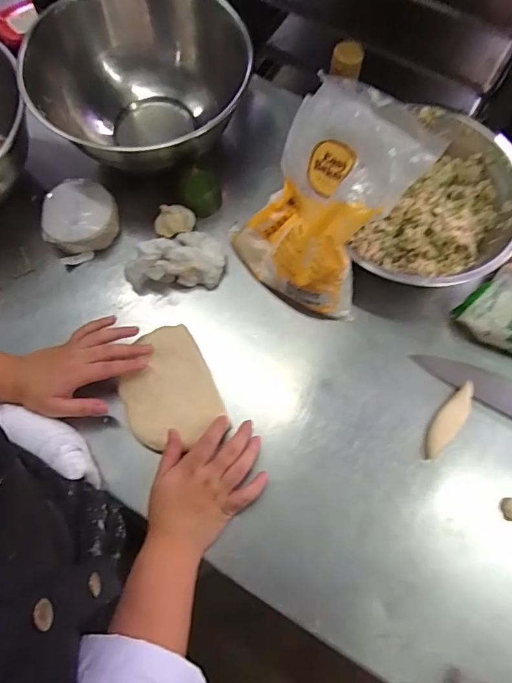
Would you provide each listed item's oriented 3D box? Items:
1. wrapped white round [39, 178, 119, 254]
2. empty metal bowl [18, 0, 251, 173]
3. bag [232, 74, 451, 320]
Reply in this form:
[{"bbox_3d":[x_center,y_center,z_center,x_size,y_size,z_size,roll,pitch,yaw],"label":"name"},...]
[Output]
[{"bbox_3d":[-0.228,-0.163,0.594,0.090,0.033,0.090,0,73,0],"label":"wrapped white round"},{"bbox_3d":[-0.145,-0.319,0.599,0.246,0.138,0.264,0,73,0],"label":"empty metal bowl"},{"bbox_3d":[0.072,-0.147,0.504,0.169,0.202,0.152,41,77,11],"label":"bag"}]

